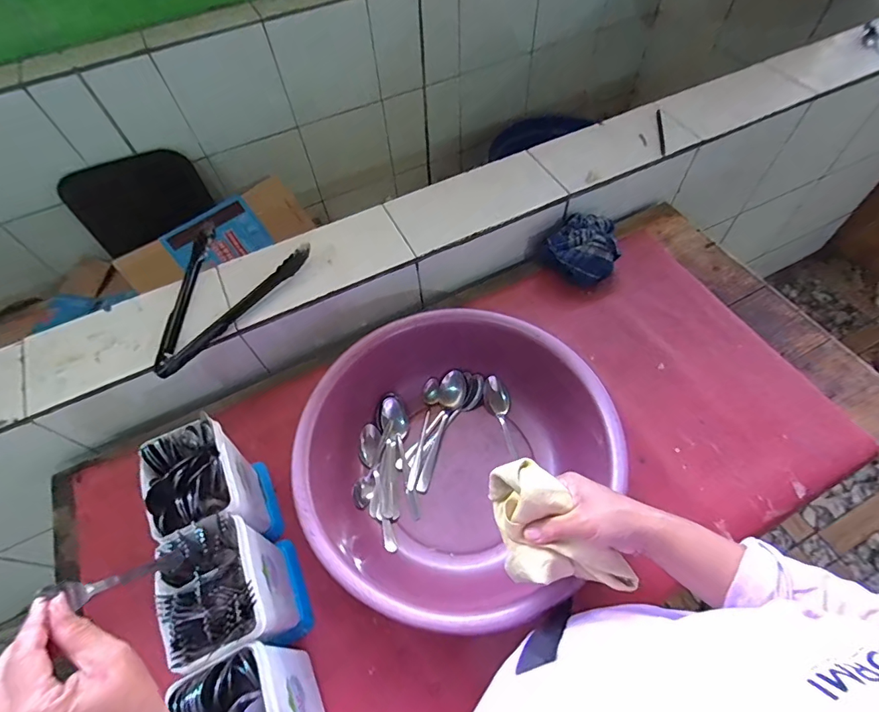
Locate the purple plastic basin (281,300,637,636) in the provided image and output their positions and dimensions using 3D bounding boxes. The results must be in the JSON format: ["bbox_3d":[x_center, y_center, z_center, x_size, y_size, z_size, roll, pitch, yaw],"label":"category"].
[{"bbox_3d":[0.019,0.134,0.604,0.365,0.134,0.374,-1,59,2],"label":"purple plastic basin"}]

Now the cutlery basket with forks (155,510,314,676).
[{"bbox_3d":[-0.226,0.266,0.511,0.091,0.179,0.125,-24,61,-11],"label":"cutlery basket with forks"}]

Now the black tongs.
[{"bbox_3d":[-0.373,-0.114,0.716,0.206,0.038,0.280,31,65,19],"label":"black tongs"}]

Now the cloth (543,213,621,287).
[{"bbox_3d":[0.262,-0.198,0.815,0.118,0.083,0.136,22,63,15],"label":"cloth"}]

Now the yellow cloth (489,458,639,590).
[{"bbox_3d":[0.100,0.173,0.412,0.079,0.052,0.158,-42,91,-20],"label":"yellow cloth"}]

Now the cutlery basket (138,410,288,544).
[{"bbox_3d":[-0.279,0.170,0.564,0.086,0.184,0.121,-26,61,-12],"label":"cutlery basket"}]

